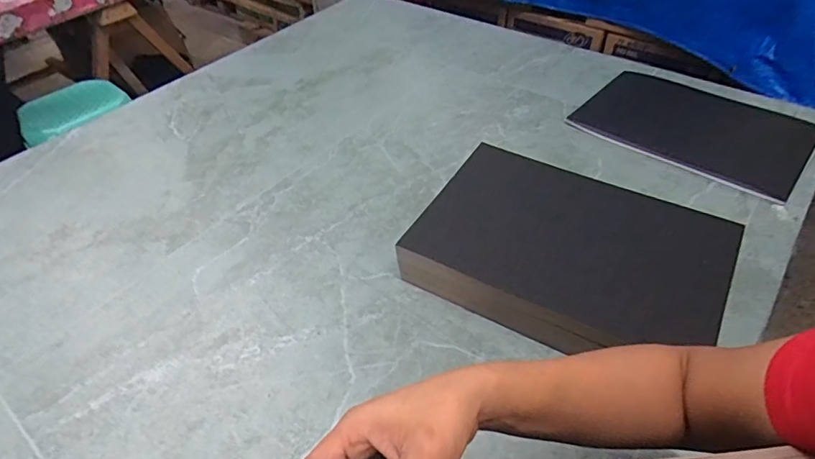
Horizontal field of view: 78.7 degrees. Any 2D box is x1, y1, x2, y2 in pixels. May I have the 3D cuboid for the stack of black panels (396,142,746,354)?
[{"bbox_3d":[0.217,0.029,0.654,0.374,0.068,0.250,19,50,22],"label":"stack of black panels"}]

